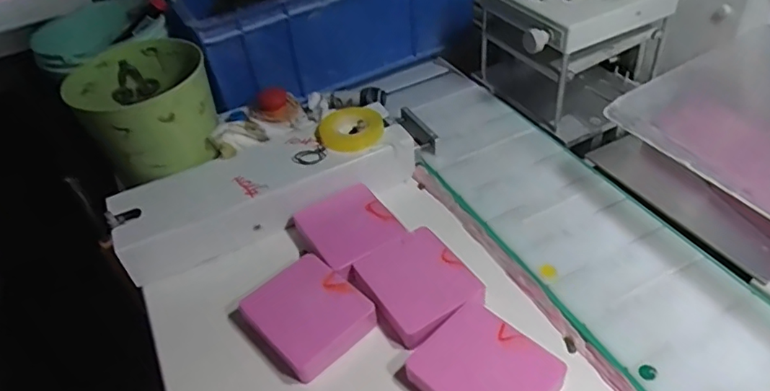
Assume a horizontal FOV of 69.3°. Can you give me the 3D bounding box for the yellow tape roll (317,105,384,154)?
[{"bbox_3d":[-0.031,-0.061,0.496,0.056,0.015,0.059,-4,42,4],"label":"yellow tape roll"}]

